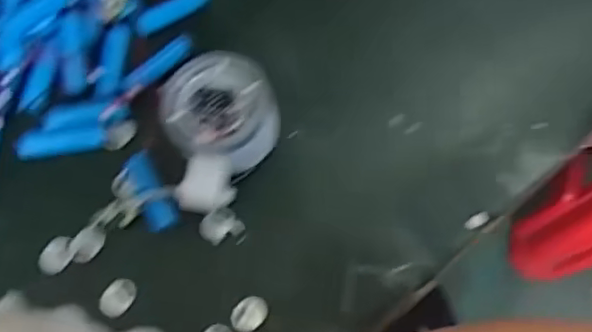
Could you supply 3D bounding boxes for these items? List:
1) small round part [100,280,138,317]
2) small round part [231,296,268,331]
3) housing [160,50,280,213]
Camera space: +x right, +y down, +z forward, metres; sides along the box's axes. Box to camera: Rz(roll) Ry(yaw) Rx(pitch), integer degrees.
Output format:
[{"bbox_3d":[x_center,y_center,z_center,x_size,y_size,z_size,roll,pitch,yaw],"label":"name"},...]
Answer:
[{"bbox_3d":[-0.102,0.075,0.360,0.017,0.004,0.023,33,71,9],"label":"small round part"},{"bbox_3d":[-0.027,0.085,0.361,0.023,0.004,0.017,-36,75,-15],"label":"small round part"},{"bbox_3d":[-0.045,-0.019,0.369,0.073,0.052,0.082,-6,70,-5],"label":"housing"}]

